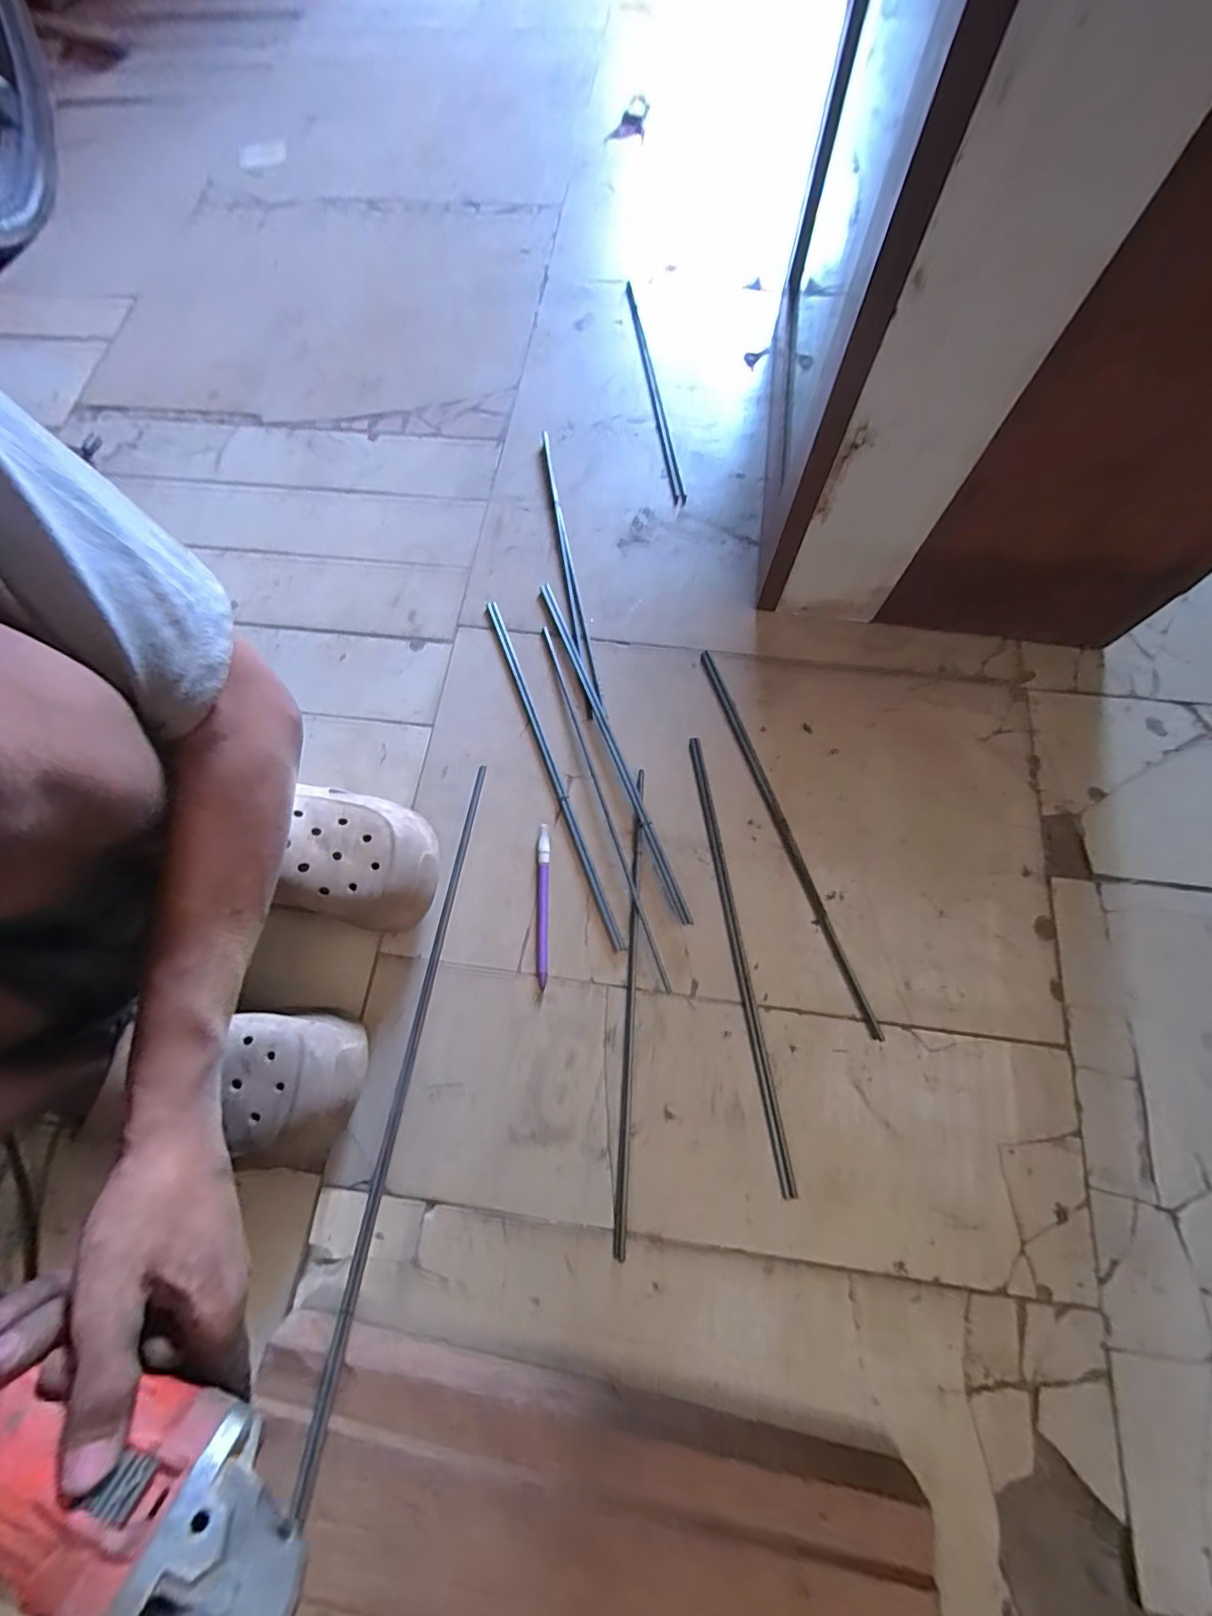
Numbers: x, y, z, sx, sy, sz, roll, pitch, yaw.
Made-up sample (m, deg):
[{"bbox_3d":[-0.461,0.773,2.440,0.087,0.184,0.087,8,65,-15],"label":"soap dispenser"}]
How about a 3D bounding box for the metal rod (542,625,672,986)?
[{"bbox_3d":[-0.006,-0.018,0.543,0.008,0.005,0.386,-18,72,-5],"label":"metal rod"}]

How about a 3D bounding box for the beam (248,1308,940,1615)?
[{"bbox_3d":[-0.021,0.461,0.361,0.430,0.052,0.120,10,72,4],"label":"beam"}]

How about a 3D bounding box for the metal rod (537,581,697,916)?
[{"bbox_3d":[0.003,-0.071,0.555,0.011,0.013,0.391,-21,72,-6],"label":"metal rod"}]

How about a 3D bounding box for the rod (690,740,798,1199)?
[{"bbox_3d":[0.118,0.120,0.498,0.013,0.011,0.387,-8,72,-2],"label":"rod"}]

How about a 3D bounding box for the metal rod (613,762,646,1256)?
[{"bbox_3d":[0.024,0.155,0.485,0.009,0.010,0.390,3,72,2],"label":"metal rod"}]

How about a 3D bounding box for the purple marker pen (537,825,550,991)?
[{"bbox_3d":[-0.058,0.088,0.508,0.011,0.013,0.144,-1,72,1],"label":"purple marker pen"}]

